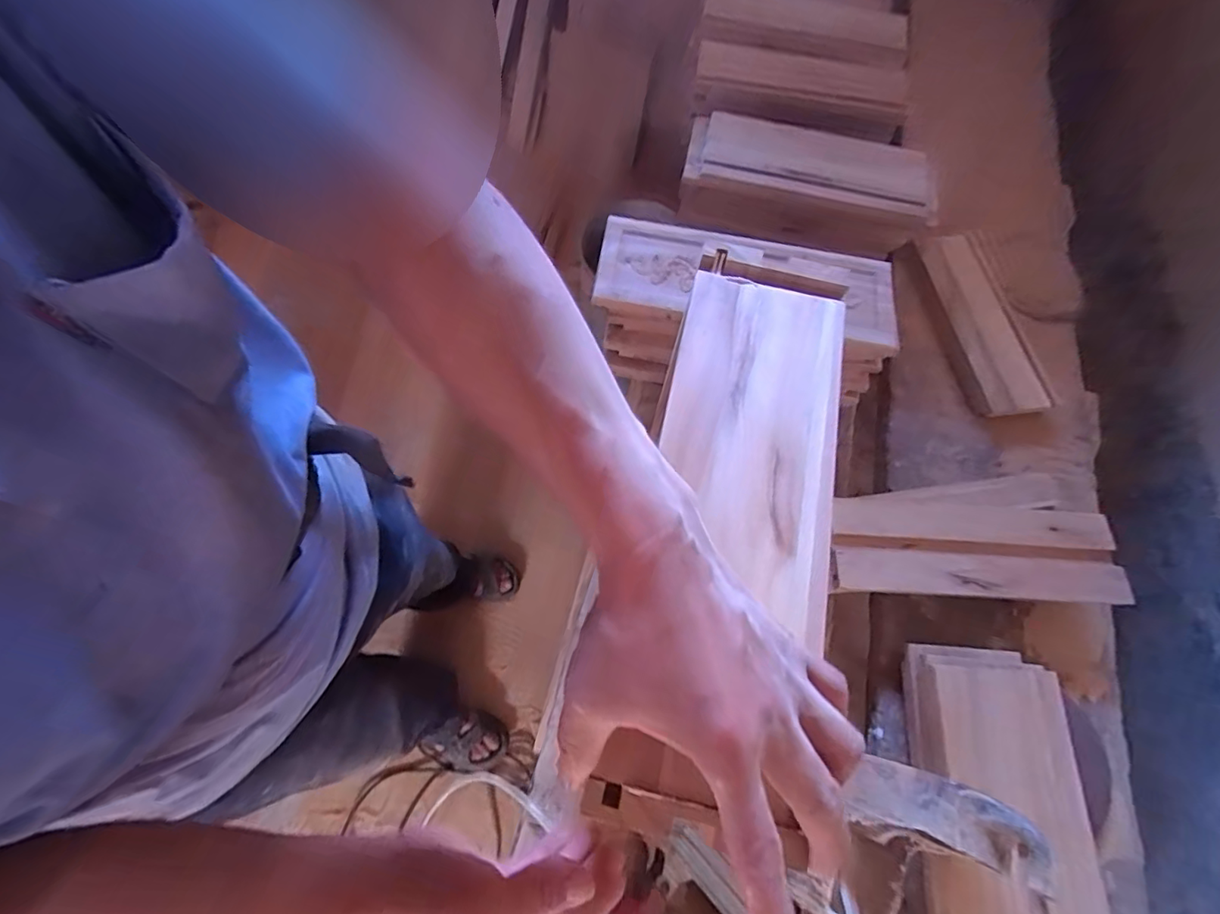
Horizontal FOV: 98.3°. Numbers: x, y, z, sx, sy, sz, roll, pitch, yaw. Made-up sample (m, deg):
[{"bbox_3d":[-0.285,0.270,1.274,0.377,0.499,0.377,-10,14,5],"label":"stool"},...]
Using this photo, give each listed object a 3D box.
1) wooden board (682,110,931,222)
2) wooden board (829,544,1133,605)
[{"bbox_3d":[0.298,-0.444,0.791,0.351,0.030,0.167,19,67,3],"label":"wooden board"},{"bbox_3d":[0.446,0.143,0.641,0.361,0.018,0.056,4,67,-3],"label":"wooden board"}]

